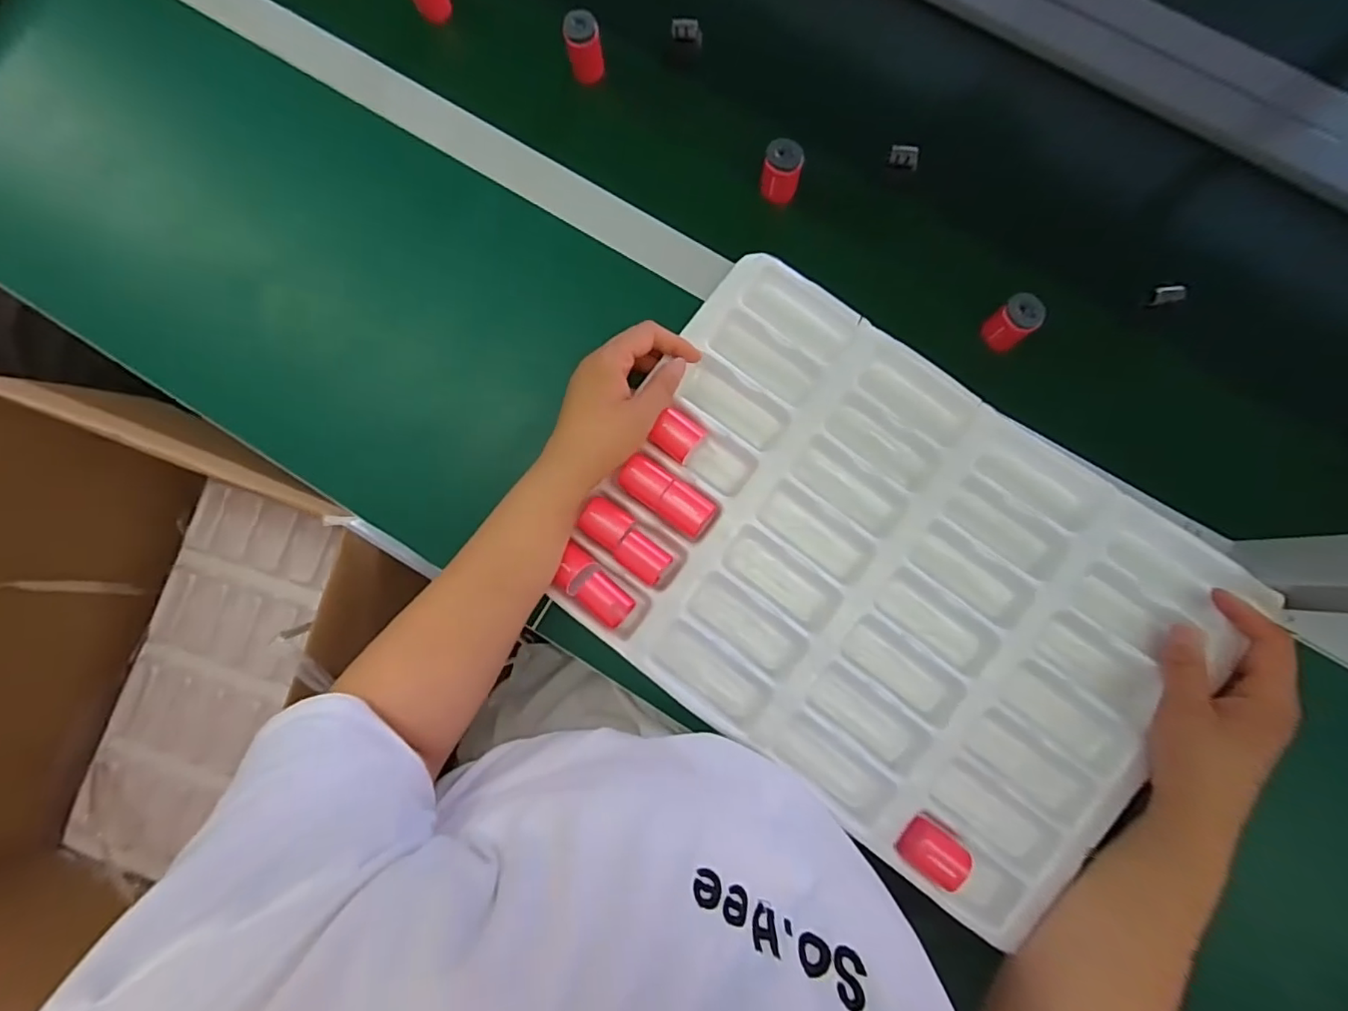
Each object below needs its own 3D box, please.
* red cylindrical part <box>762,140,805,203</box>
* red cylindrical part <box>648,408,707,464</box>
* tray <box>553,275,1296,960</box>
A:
[{"bbox_3d":[0.089,-0.275,0.471,0.031,0.036,0.036,6,85,1],"label":"red cylindrical part"},{"bbox_3d":[0.002,-0.052,0.443,0.032,0.034,0.032,37,86,4],"label":"red cylindrical part"},{"bbox_3d":[0.149,0.050,0.428,0.426,0.028,0.311,36,85,4],"label":"tray"}]

